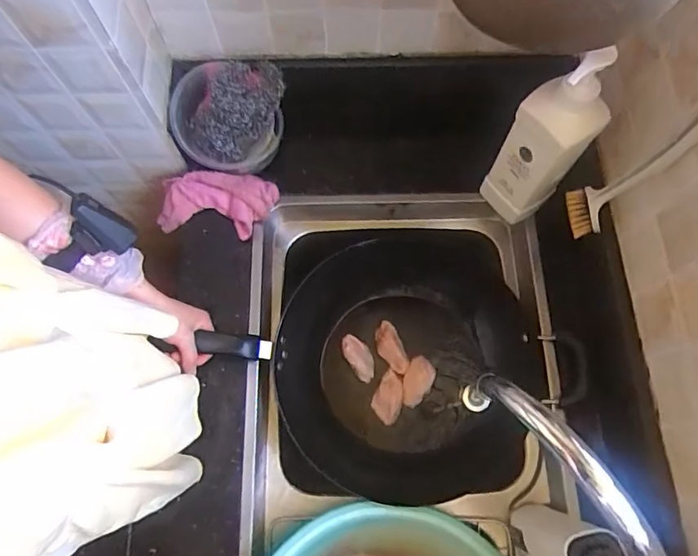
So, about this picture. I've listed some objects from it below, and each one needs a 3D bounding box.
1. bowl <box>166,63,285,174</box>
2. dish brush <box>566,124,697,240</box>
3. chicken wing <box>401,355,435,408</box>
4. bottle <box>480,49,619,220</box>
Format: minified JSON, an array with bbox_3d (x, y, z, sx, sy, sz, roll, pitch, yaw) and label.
[{"bbox_3d":[-0.169,-0.224,0.686,0.152,0.147,0.116,-35,75,-10],"label":"bowl"},{"bbox_3d":[0.300,-0.119,0.512,0.068,0.219,0.054,-43,77,-12],"label":"dish brush"},{"bbox_3d":[0.102,0.155,0.728,0.040,0.017,0.074,27,74,9],"label":"chicken wing"},{"bbox_3d":[0.240,-0.165,0.594,0.063,0.287,0.082,-43,77,-12],"label":"bottle"}]

